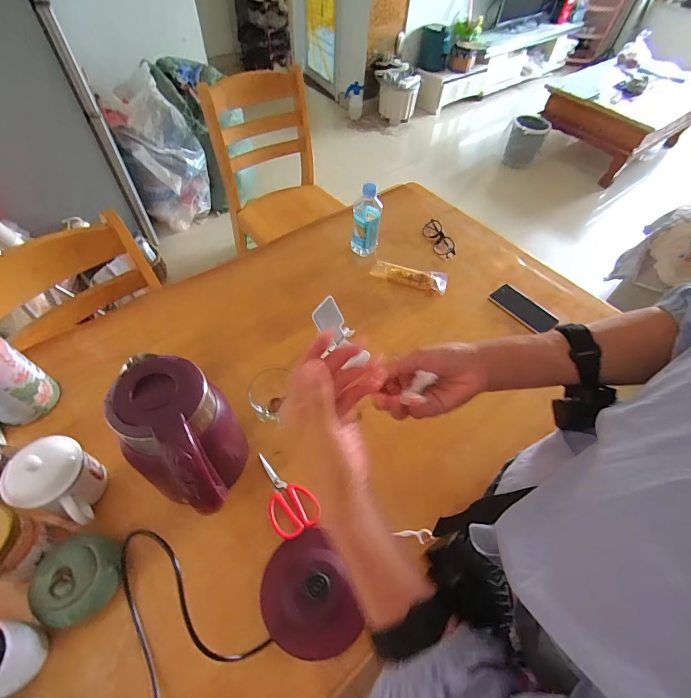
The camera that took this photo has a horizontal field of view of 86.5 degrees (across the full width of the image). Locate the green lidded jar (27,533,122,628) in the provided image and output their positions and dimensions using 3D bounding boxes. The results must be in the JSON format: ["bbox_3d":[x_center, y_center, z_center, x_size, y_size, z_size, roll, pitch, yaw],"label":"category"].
[{"bbox_3d":[-0.355,0.301,0.484,0.101,0.066,0.103,2,54,-2],"label":"green lidded jar"}]

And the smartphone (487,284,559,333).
[{"bbox_3d":[0.428,-0.099,0.878,0.082,0.010,0.152,-34,63,-24],"label":"smartphone"}]

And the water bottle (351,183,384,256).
[{"bbox_3d":[0.052,-0.312,0.895,0.069,0.170,0.060,5,54,0],"label":"water bottle"}]

